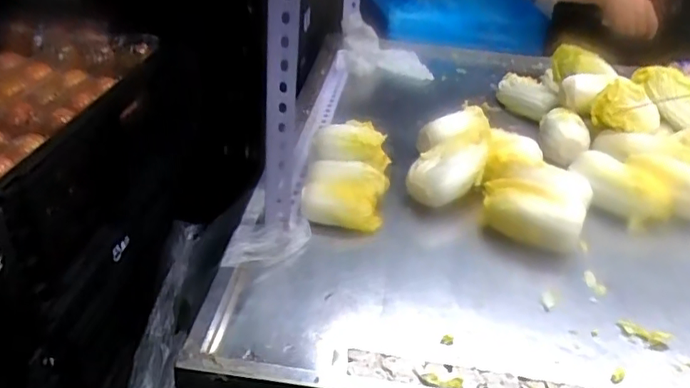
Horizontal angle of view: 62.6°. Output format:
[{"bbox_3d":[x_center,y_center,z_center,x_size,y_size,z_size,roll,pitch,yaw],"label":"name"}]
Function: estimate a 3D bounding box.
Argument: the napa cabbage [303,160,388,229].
[{"bbox_3d":[0.000,0.001,0.785,0.113,0.055,0.089,6,33,1],"label":"napa cabbage"}]

